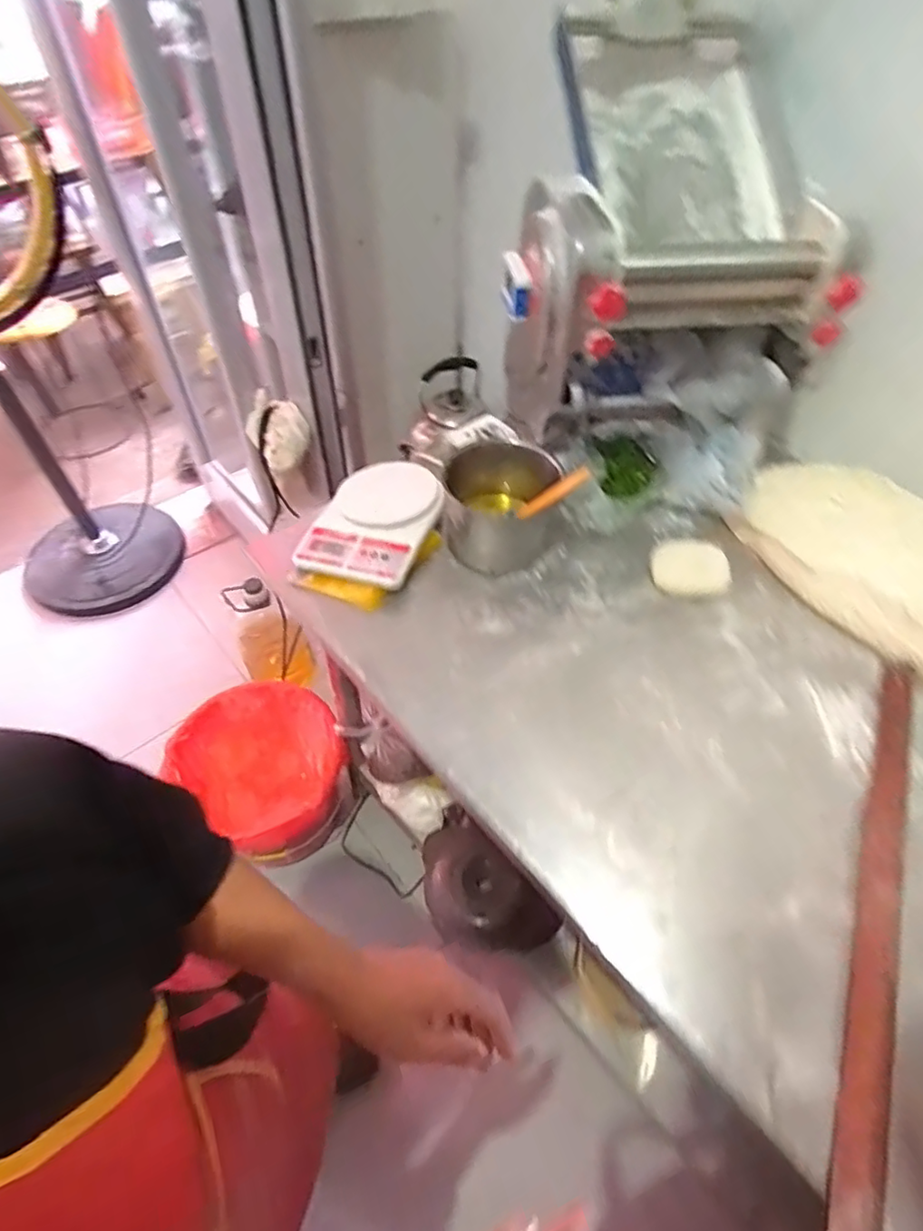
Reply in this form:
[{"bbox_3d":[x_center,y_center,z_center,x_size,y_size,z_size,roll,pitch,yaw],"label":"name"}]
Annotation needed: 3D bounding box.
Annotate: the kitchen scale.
[{"bbox_3d":[-0.114,-0.133,0.817,0.154,0.035,0.213,18,53,12],"label":"kitchen scale"}]

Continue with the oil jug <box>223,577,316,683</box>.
[{"bbox_3d":[-0.460,0.049,1.472,0.156,0.341,0.115,19,53,13],"label":"oil jug"}]

